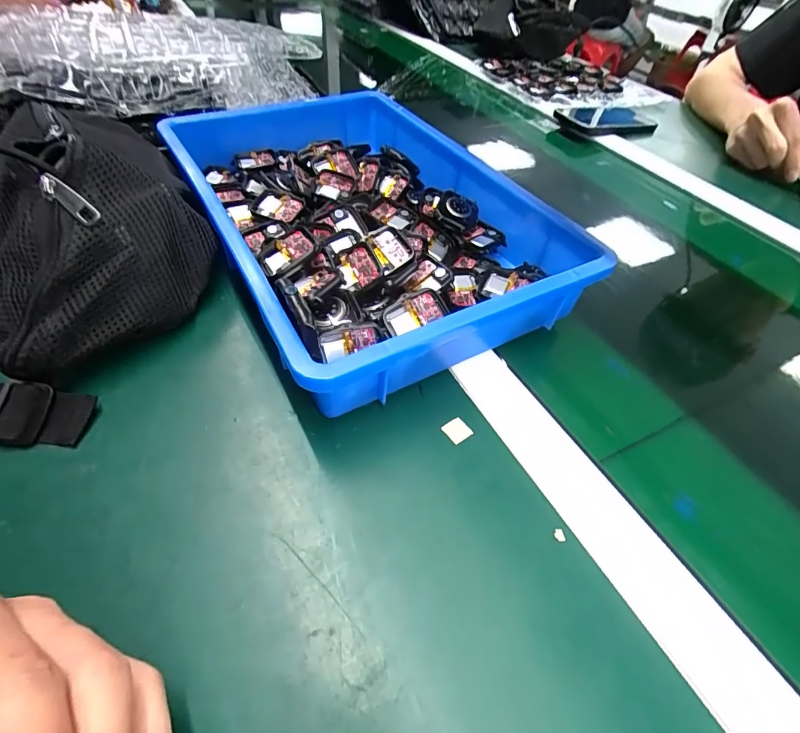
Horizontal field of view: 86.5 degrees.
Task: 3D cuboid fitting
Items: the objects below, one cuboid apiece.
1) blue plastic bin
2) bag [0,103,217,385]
[{"bbox_3d":[-0.039,-0.139,0.386,0.249,0.068,0.370,-23,55,-23],"label":"blue plastic bin"},{"bbox_3d":[-0.214,-0.077,0.285,0.107,0.119,0.158,18,50,10],"label":"bag"}]

